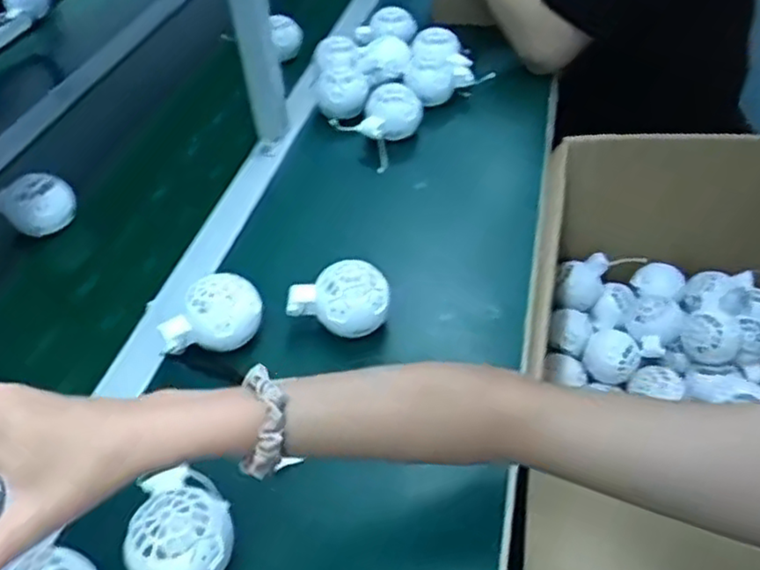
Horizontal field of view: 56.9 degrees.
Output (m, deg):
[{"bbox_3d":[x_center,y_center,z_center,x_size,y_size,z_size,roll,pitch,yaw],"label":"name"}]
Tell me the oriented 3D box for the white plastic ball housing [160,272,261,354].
[{"bbox_3d":[-0.142,0.030,0.588,0.085,0.057,0.051,-7,42,-4],"label":"white plastic ball housing"}]

